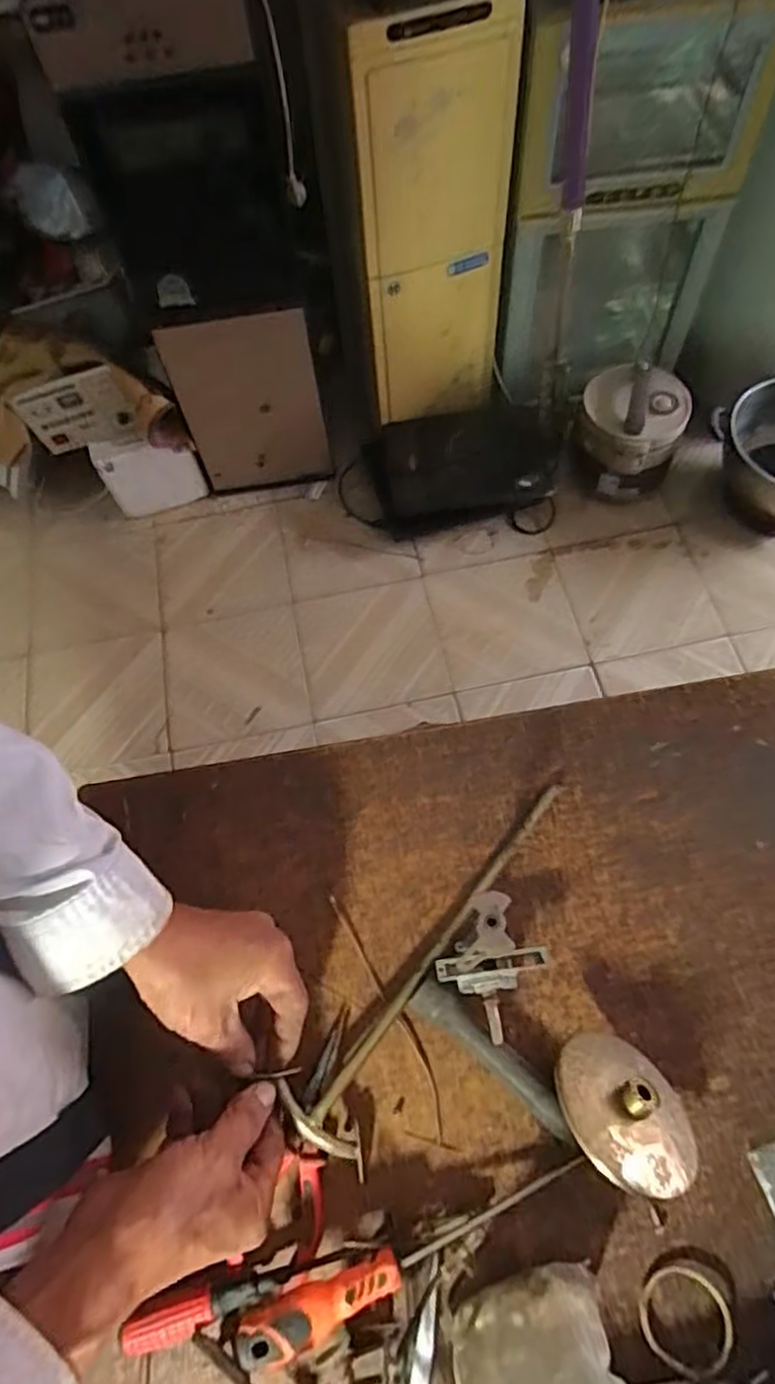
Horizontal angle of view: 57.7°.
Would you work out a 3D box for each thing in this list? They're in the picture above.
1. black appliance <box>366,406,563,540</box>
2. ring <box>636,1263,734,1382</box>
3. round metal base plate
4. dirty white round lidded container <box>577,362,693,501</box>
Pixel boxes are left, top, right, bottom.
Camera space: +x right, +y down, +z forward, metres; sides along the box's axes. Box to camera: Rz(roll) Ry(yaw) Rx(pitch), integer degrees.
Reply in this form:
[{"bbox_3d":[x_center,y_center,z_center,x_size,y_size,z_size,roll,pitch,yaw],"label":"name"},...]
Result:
[{"bbox_3d":[0.162,-0.477,1.531,0.398,0.155,0.260,-8,65,-1],"label":"black appliance"},{"bbox_3d":[0.172,0.364,0.407,0.051,0.009,0.048,-1,65,3],"label":"ring"},{"bbox_3d":[0.148,0.247,0.423,0.094,0.020,0.090,23,28,-13],"label":"round metal base plate"},{"bbox_3d":[0.499,-0.531,1.480,0.205,0.228,0.208,12,66,9],"label":"dirty white round lidded container"}]

